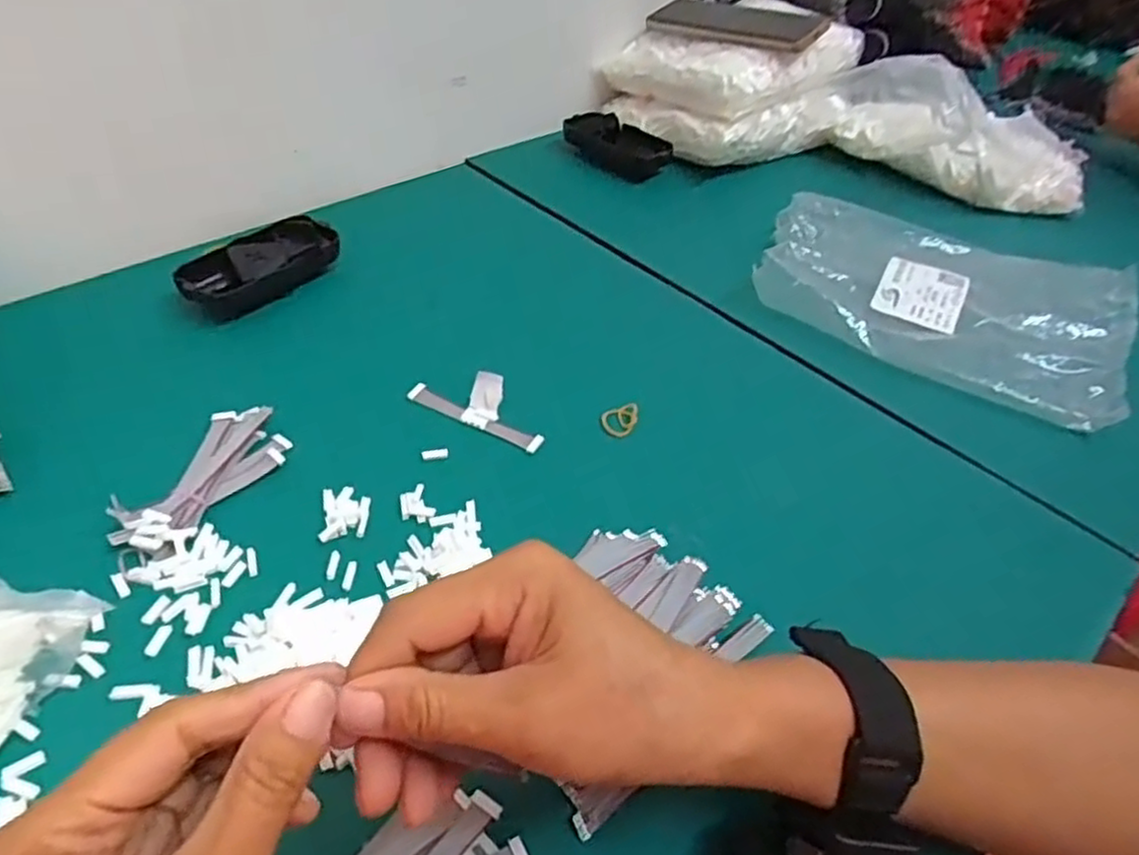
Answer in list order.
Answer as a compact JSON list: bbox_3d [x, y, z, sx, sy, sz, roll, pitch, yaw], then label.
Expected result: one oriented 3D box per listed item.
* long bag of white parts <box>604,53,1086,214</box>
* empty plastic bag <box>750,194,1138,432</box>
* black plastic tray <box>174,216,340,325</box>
[{"bbox_3d":[0.263,-0.303,0.676,0.440,0.089,0.142,10,44,4],"label":"long bag of white parts"},{"bbox_3d":[0.274,-0.102,0.523,0.244,0.035,0.188,27,48,20],"label":"empty plastic bag"},{"bbox_3d":[-0.218,-0.113,0.500,0.045,0.027,0.106,30,49,22],"label":"black plastic tray"}]

